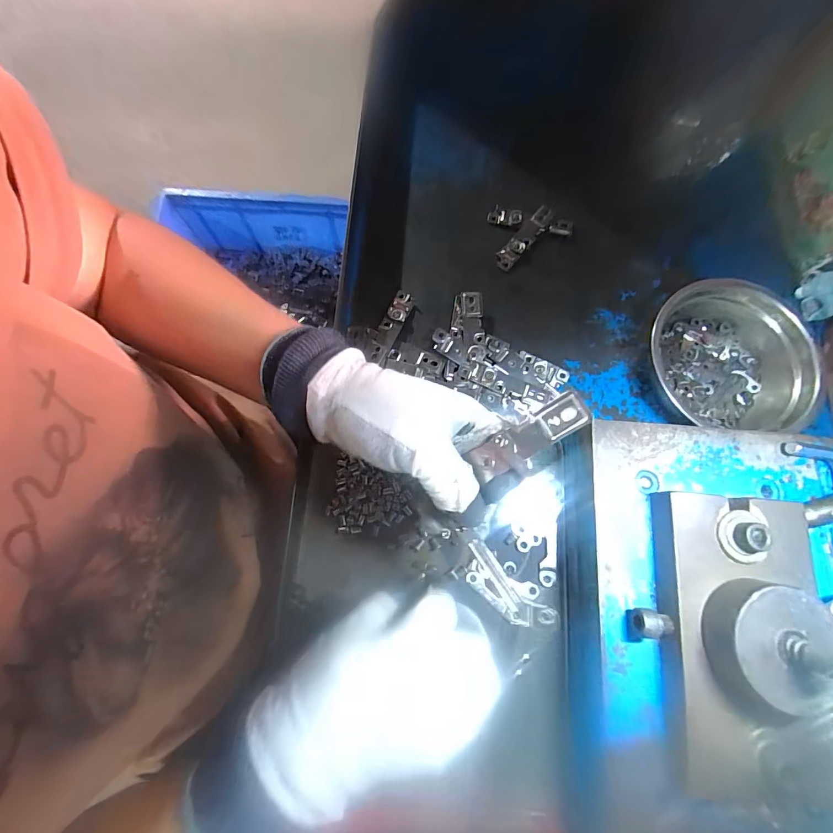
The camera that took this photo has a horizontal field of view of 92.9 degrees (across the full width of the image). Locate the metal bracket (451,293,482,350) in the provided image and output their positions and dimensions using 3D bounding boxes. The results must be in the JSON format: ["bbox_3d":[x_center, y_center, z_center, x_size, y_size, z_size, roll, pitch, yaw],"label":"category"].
[{"bbox_3d":[0.048,-0.091,0.377,0.028,0.012,0.053,6,77,0],"label":"metal bracket"}]

